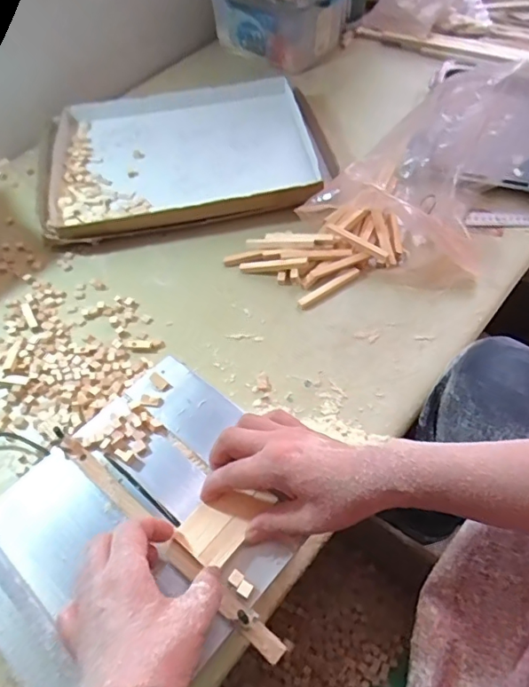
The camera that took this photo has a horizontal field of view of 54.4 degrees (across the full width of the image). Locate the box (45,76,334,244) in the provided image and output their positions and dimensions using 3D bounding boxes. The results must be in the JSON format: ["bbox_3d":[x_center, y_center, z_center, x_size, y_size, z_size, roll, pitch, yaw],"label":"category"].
[{"bbox_3d":[-0.132,-0.320,0.859,0.454,0.055,0.369,-9,54,-4],"label":"box"}]

